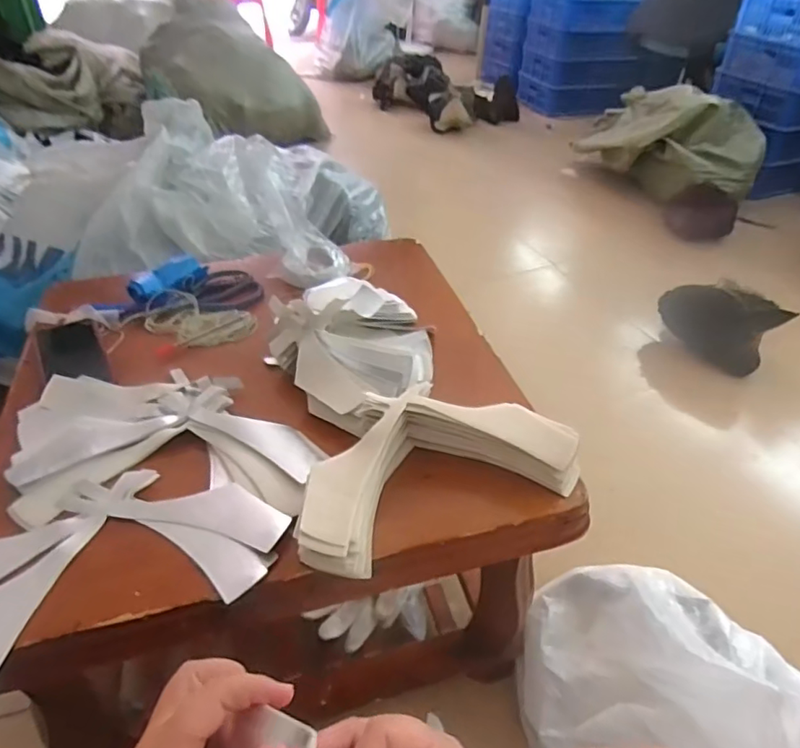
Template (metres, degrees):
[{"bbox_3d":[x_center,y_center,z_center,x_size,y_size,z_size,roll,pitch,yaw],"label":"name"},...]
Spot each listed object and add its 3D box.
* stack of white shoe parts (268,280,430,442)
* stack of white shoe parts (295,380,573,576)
[{"bbox_3d":[-0.058,-0.035,0.721,0.208,0.075,0.258,-6,41,-10],"label":"stack of white shoe parts"},{"bbox_3d":[0.023,0.086,0.590,0.300,0.053,0.170,-16,44,-21],"label":"stack of white shoe parts"}]

